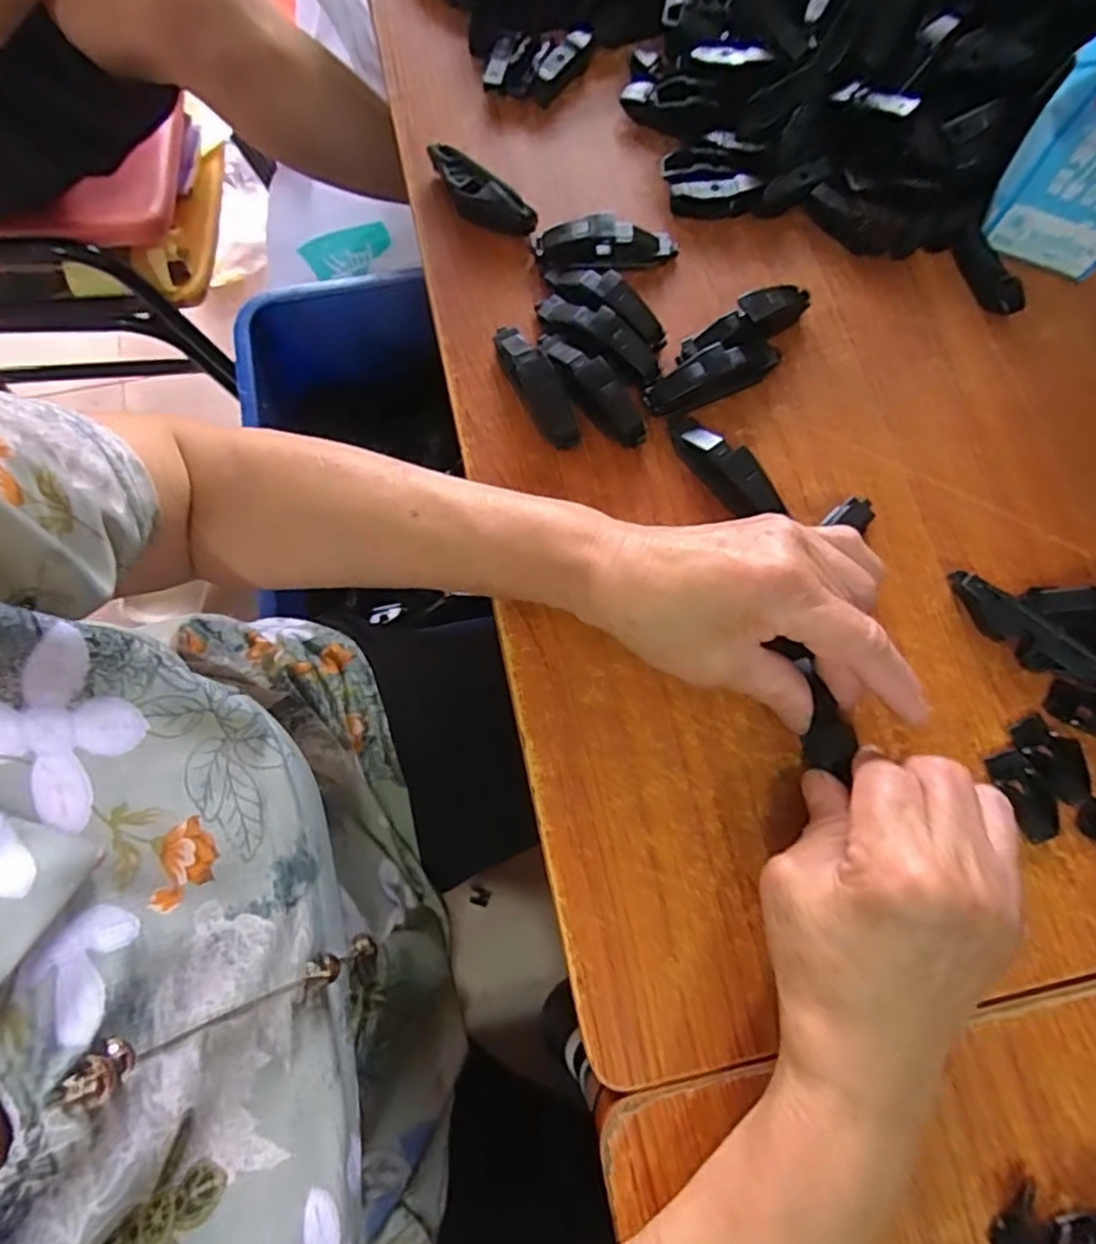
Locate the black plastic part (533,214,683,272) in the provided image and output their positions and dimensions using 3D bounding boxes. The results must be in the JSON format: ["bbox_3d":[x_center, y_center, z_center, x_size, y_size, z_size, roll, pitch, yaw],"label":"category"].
[{"bbox_3d":[0.033,-0.212,0.391,0.080,0.026,0.024,2,75,0],"label":"black plastic part"}]

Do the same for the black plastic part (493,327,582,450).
[{"bbox_3d":[-0.006,-0.127,0.369,0.019,0.023,0.077,-23,77,-6],"label":"black plastic part"}]

